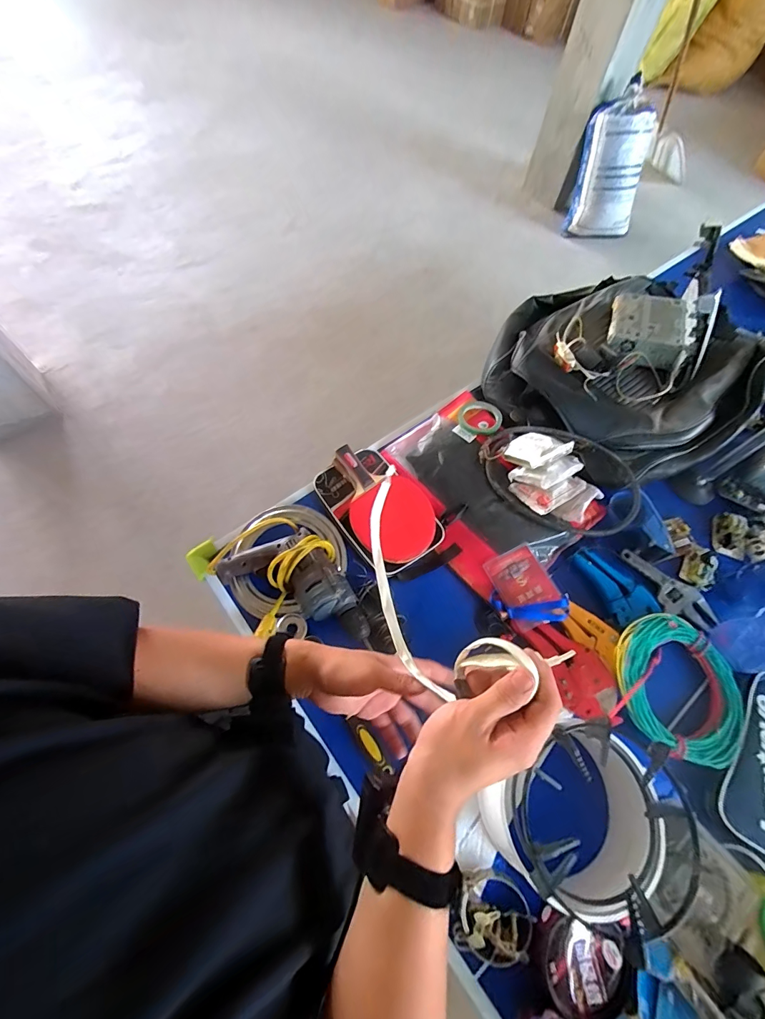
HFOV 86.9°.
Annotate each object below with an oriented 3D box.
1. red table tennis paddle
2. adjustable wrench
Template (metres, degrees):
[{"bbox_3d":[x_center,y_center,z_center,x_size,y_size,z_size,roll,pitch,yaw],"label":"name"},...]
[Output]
[{"bbox_3d":[0.003,-0.018,0.788,0.146,0.025,0.245,-24,82,-3],"label":"red table tennis paddle"},{"bbox_3d":[0.549,0.158,0.783,0.194,0.011,0.077,31,67,11],"label":"adjustable wrench"}]

